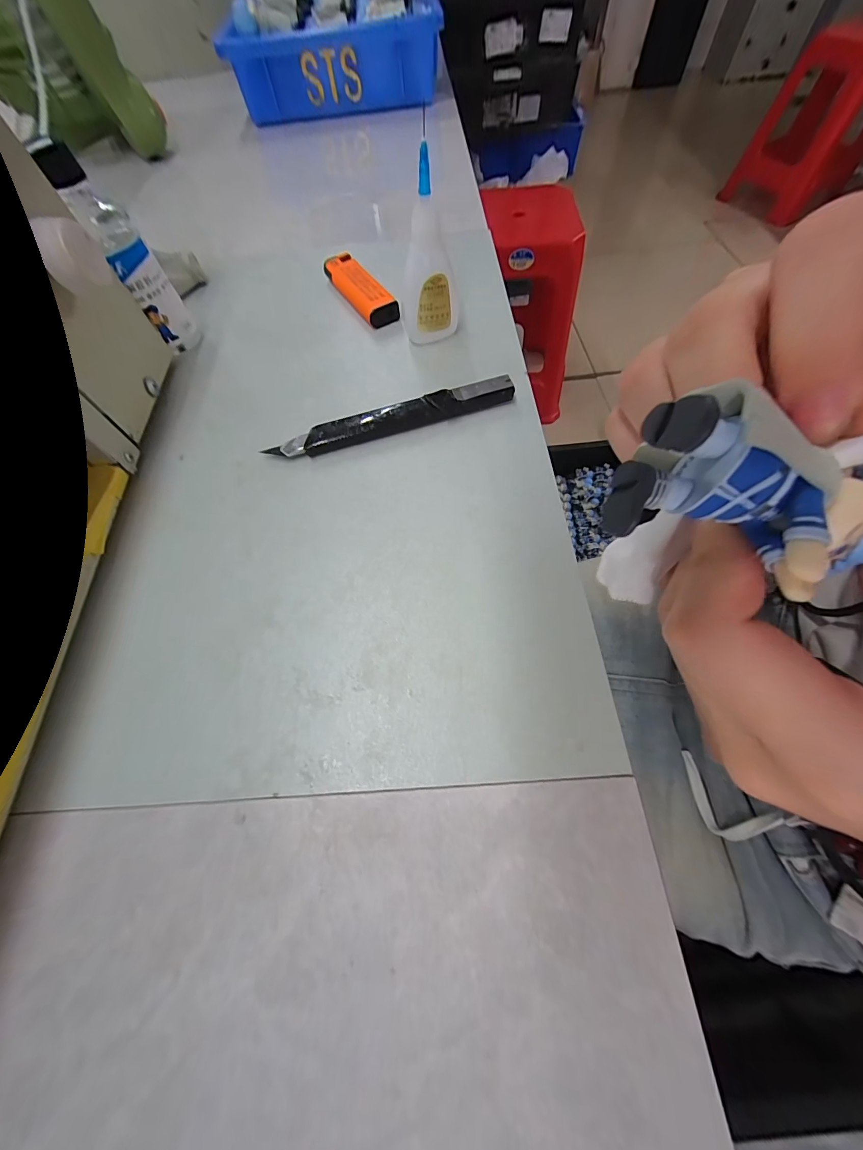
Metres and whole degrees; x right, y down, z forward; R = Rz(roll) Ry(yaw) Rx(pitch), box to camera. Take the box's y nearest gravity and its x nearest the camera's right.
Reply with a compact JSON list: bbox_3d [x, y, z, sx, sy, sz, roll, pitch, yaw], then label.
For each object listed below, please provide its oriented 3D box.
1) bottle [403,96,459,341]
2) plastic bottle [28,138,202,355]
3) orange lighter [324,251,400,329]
[{"bbox_3d":[-0.001,-0.179,0.207,0.033,0.086,0.020,0,65,2],"label":"bottle"},{"bbox_3d":[-0.177,-0.185,0.217,0.025,0.092,0.027,-37,69,-14],"label":"plastic bottle"},{"bbox_3d":[-0.051,-0.205,0.262,0.022,0.014,0.080,-30,68,-11],"label":"orange lighter"}]

